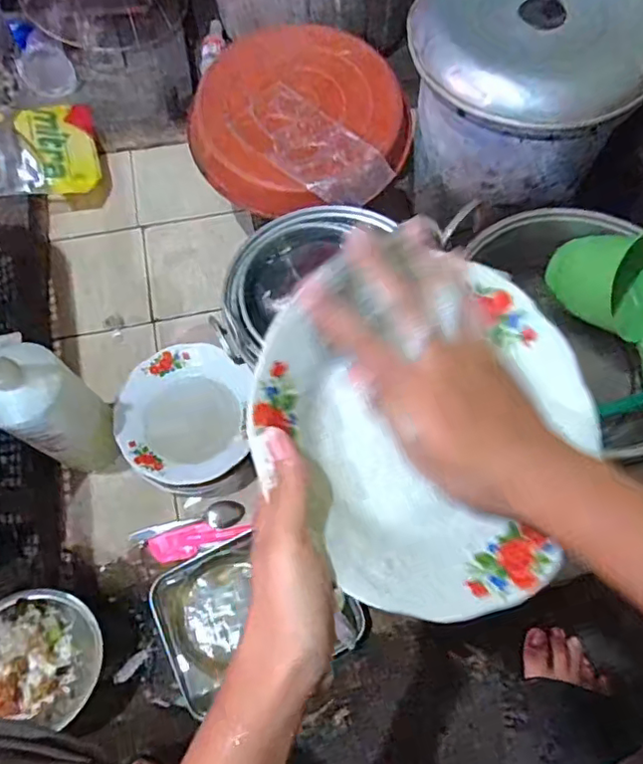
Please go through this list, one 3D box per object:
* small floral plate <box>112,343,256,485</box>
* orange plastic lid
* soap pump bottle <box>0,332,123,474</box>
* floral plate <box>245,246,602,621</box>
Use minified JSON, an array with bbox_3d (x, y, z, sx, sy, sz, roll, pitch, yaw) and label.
[{"bbox_3d":[-0.199,0.044,0.853,0.188,0.023,0.204,6,72,-19],"label":"small floral plate"},{"bbox_3d":[-0.030,-0.391,0.874,0.307,0.039,0.321,0,73,0],"label":"orange plastic lid"},{"bbox_3d":[-0.346,0.032,0.737,0.103,0.215,0.089,-15,64,-7],"label":"soap pump bottle"},{"bbox_3d":[0.058,0.021,0.344,0.198,0.040,0.205,2,76,-10],"label":"floral plate"}]

